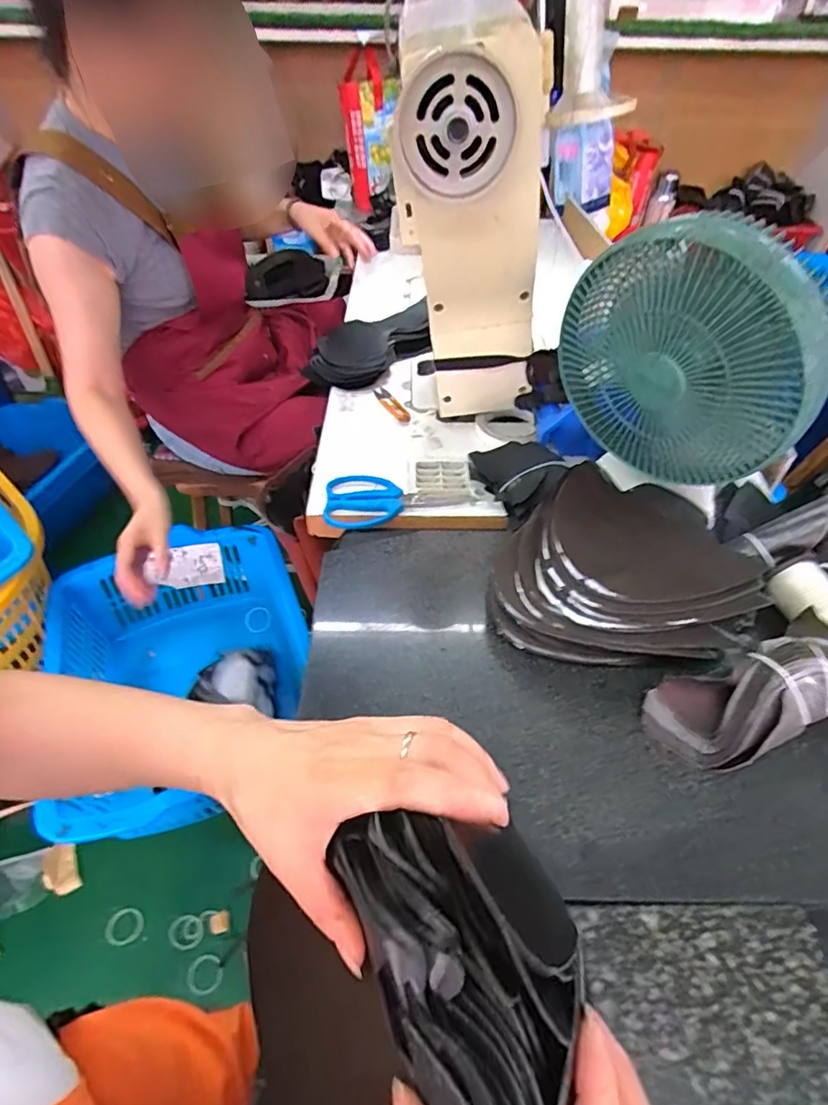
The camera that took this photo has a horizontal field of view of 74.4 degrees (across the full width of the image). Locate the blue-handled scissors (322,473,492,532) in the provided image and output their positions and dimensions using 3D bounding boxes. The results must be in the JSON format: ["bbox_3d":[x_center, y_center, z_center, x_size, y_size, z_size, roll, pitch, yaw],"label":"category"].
[{"bbox_3d":[-0.013,-0.074,0.671,0.194,0.009,0.087,-10,46,-10],"label":"blue-handled scissors"}]

